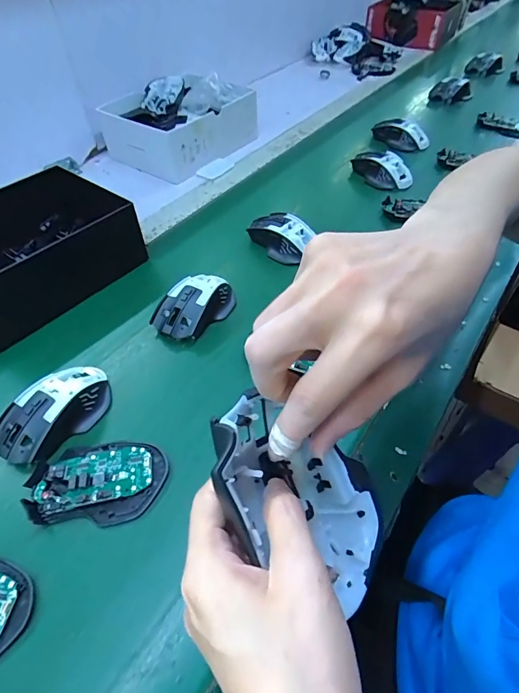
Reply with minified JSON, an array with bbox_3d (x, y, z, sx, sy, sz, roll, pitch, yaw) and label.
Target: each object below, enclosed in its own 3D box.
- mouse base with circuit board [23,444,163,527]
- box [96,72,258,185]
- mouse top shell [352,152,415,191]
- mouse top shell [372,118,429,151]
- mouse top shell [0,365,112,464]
[{"bbox_3d":[-0.142,0.116,0.348,0.112,0.014,0.070,0,50,1],"label":"mouse base with circuit board"},{"bbox_3d":[-0.149,-0.435,0.778,0.206,0.091,0.248,32,57,25],"label":"box"},{"bbox_3d":[0.210,-0.307,0.686,0.112,0.037,0.069,23,55,20],"label":"mouse top shell"},{"bbox_3d":[0.275,-0.410,0.778,0.111,0.045,0.053,13,52,13],"label":"mouse top shell"},{"bbox_3d":[-0.201,0.059,0.388,0.068,0.034,0.117,32,57,25],"label":"mouse top shell"}]

